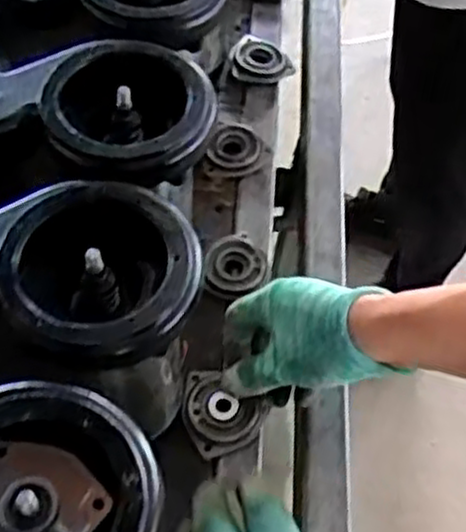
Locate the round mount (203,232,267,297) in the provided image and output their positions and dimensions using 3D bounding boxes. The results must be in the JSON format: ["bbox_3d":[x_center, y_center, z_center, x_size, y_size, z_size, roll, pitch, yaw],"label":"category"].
[{"bbox_3d":[0.002,0.000,0.642,0.049,0.010,0.063,15,56,4],"label":"round mount"}]

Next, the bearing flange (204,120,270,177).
[{"bbox_3d":[0.004,-0.108,0.710,0.056,0.013,0.058,15,56,5],"label":"bearing flange"}]

